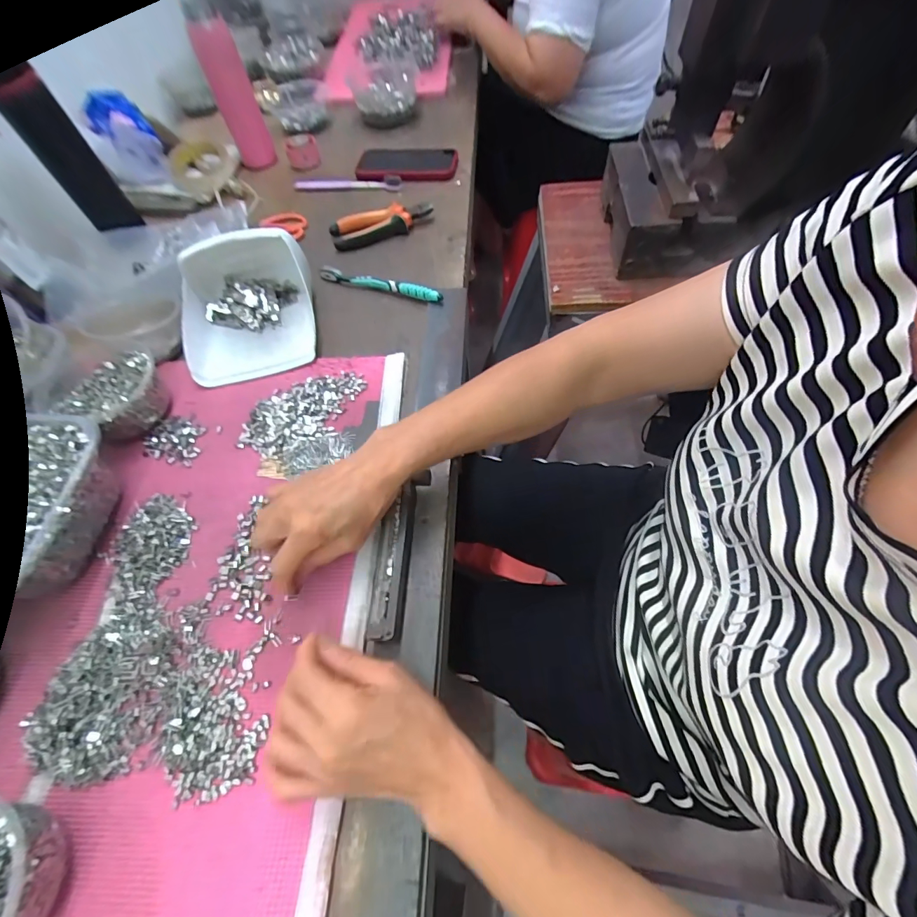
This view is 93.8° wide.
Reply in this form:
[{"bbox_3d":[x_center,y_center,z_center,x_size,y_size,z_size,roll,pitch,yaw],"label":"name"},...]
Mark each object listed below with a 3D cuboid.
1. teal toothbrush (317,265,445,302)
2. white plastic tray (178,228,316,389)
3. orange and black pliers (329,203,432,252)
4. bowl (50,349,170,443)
[{"bbox_3d":[-0.105,-0.235,0.568,0.179,0.018,0.015,18,63,12],"label":"teal toothbrush"},{"bbox_3d":[-0.256,-0.189,0.513,0.154,0.078,0.178,-8,60,-3],"label":"white plastic tray"},{"bbox_3d":[-0.112,-0.345,0.627,0.149,0.021,0.043,-13,61,-5],"label":"orange and black pliers"},{"bbox_3d":[-0.368,-0.069,0.469,0.101,0.045,0.092,-1,60,2],"label":"bowl"}]

